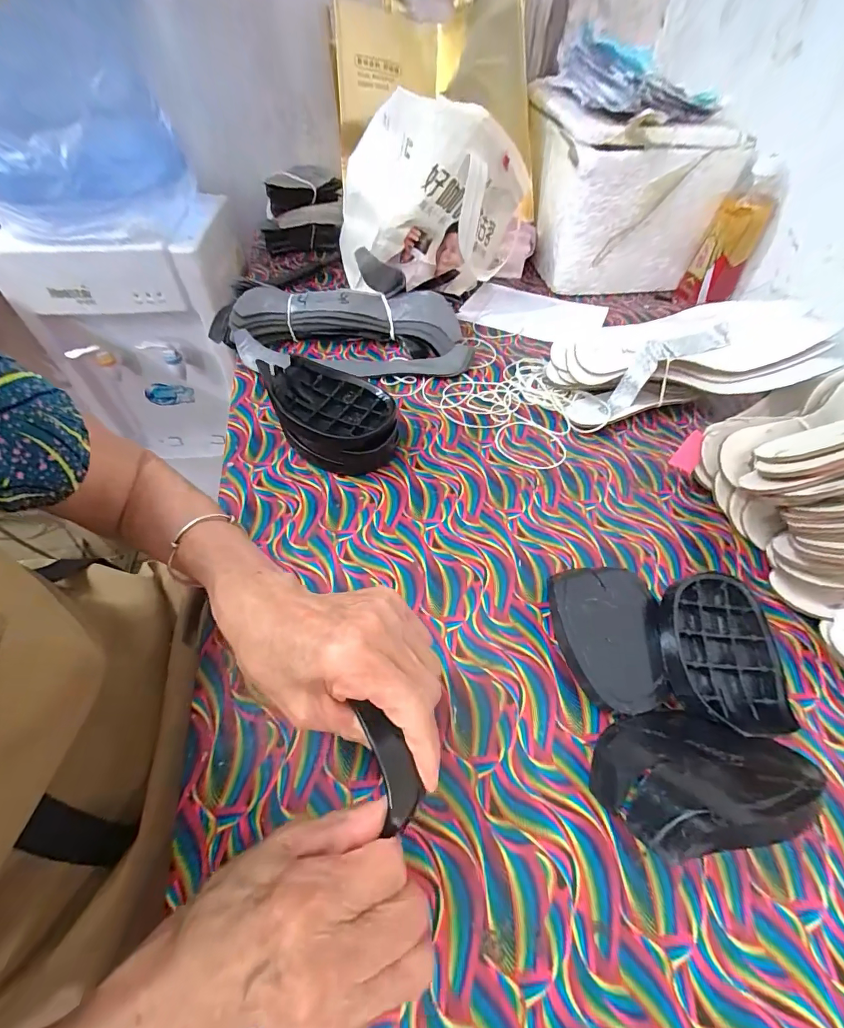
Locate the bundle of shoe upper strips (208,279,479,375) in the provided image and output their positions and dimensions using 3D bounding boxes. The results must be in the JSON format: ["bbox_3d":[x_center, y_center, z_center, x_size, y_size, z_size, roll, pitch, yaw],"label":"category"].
[{"bbox_3d":[-0.102,-0.242,0.549,0.329,0.054,0.127,2,52,-1],"label":"bundle of shoe upper strips"}]

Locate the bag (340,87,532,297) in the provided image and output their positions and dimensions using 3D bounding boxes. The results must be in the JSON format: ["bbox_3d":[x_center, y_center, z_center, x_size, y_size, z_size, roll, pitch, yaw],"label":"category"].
[{"bbox_3d":[0.018,-0.466,0.623,0.237,0.214,0.315,29,57,20],"label":"bag"}]

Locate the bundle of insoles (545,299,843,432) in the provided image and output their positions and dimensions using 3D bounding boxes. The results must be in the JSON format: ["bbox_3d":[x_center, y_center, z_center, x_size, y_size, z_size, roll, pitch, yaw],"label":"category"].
[{"bbox_3d":[0.307,-0.180,0.487,0.293,0.073,0.132,-10,52,7],"label":"bundle of insoles"}]

